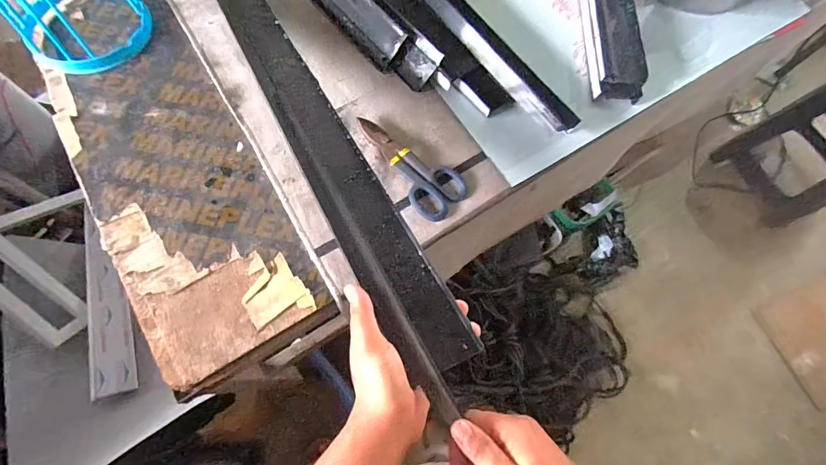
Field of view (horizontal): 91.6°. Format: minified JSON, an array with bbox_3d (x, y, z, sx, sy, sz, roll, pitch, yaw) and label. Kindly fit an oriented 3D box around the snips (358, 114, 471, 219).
[{"bbox_3d":[0.000,-0.110,0.601,0.082,0.017,0.197,-33,74,-14],"label":"snips"}]

